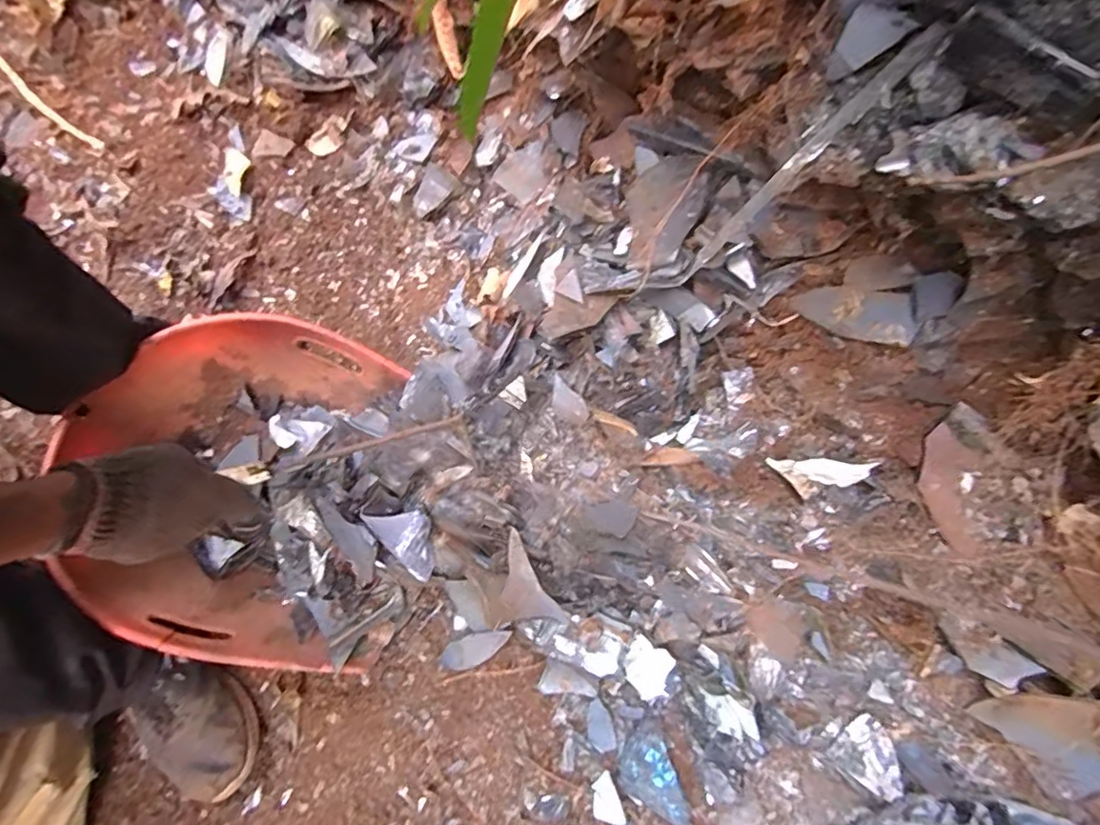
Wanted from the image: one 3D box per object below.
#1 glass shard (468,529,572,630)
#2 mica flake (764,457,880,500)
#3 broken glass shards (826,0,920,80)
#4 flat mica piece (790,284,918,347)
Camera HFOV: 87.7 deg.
[{"bbox_3d":[-0.042,0.196,0.625,0.072,0.035,0.105,-30,73,-11],"label":"glass shard"},{"bbox_3d":[0.282,0.069,0.601,0.098,0.008,0.040,-2,96,26],"label":"mica flake"},{"bbox_3d":[0.304,-0.382,0.544,0.016,0.092,0.089,5,90,-19],"label":"broken glass shards"},{"bbox_3d":[0.336,-0.110,0.631,0.134,0.011,0.056,10,94,-5],"label":"flat mica piece"}]

